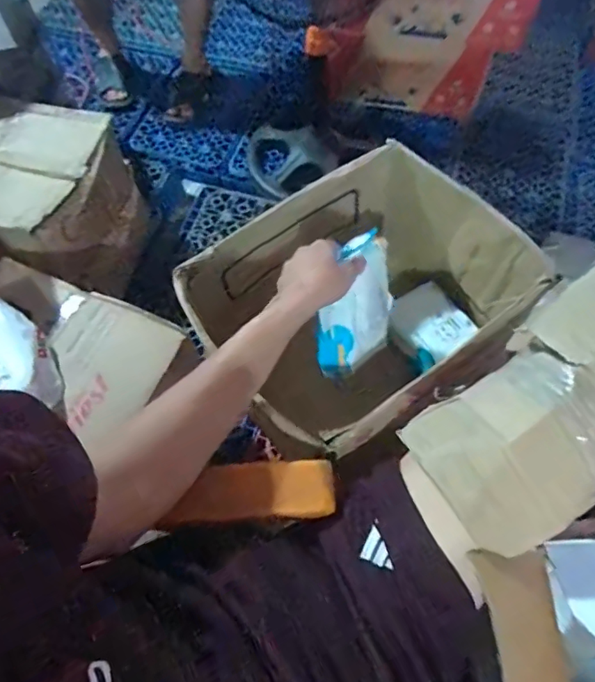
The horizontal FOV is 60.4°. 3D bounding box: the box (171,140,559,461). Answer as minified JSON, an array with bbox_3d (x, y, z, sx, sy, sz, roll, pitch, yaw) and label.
[{"bbox_3d":[0.098,-0.036,0.705,0.411,0.252,0.302,-32,67,-14],"label":"box"}]

